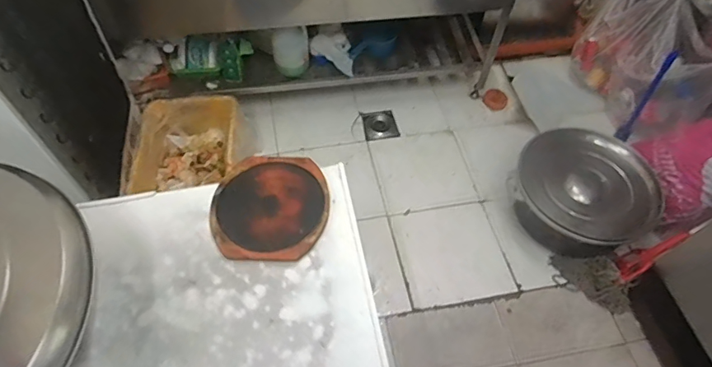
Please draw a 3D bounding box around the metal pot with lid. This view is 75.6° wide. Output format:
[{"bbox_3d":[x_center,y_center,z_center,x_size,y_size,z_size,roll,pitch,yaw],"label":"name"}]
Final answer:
[{"bbox_3d":[0.826,0.054,1.712,0.467,0.299,0.434,1,57,-1],"label":"metal pot with lid"}]

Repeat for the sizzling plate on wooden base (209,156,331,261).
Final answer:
[{"bbox_3d":[-0.160,0.037,0.858,0.210,0.031,0.215,1,57,0],"label":"sizzling plate on wooden base"}]

